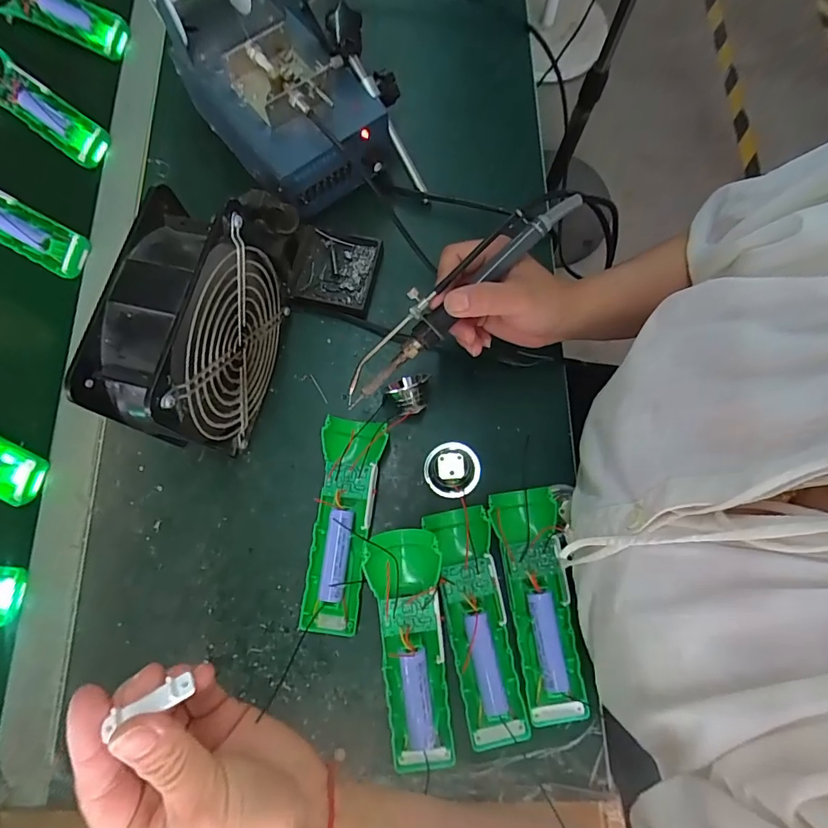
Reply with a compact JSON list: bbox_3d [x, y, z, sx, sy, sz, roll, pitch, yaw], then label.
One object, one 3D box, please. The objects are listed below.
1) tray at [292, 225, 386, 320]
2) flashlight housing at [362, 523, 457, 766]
[{"bbox_3d":[-0.076,-0.136,0.454,0.078,0.028,0.076,10,75,3],"label":"tray"},{"bbox_3d":[-0.001,0.163,0.325,0.047,0.026,0.160,-6,88,-3],"label":"flashlight housing"}]

